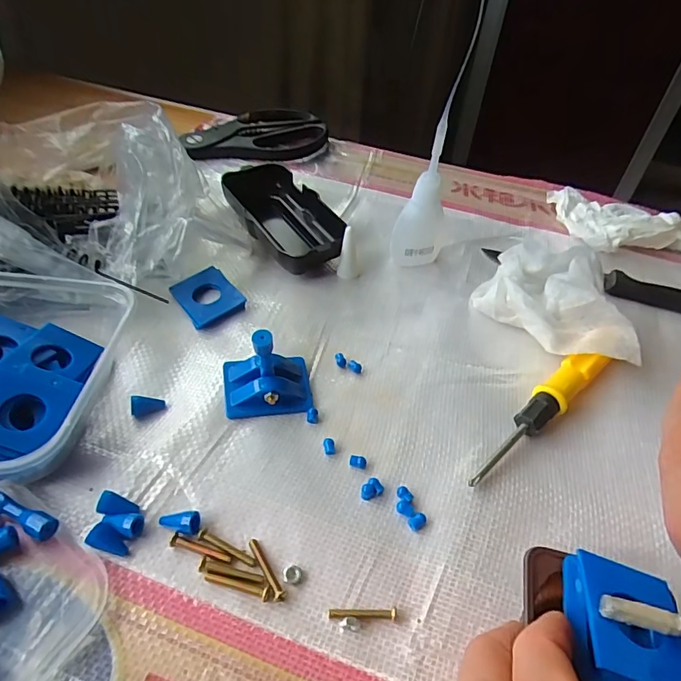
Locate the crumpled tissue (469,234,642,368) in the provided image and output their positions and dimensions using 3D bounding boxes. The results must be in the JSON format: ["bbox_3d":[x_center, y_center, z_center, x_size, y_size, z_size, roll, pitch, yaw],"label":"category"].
[{"bbox_3d":[0.127,-0.020,0.288,0.051,0.046,0.096,-23,53,-25],"label":"crumpled tissue"}]

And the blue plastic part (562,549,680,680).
[{"bbox_3d":[0.094,0.095,0.161,0.034,0.018,0.047,17,47,10],"label":"blue plastic part"}]

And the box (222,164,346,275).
[{"bbox_3d":[-0.042,-0.088,0.348,0.050,0.026,0.107,-22,53,-24],"label":"box"}]

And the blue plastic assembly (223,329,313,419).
[{"bbox_3d":[-0.037,0.012,0.244,0.043,0.043,0.032,-5,48,-10],"label":"blue plastic assembly"}]

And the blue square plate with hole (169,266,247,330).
[{"bbox_3d":[-0.081,-0.027,0.300,0.033,0.010,0.040,-25,54,-26],"label":"blue square plate with hole"}]

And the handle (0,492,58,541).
[{"bbox_3d":[-0.133,0.071,0.201,0.039,0.012,0.009,20,48,12],"label":"handle"}]

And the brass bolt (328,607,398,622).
[{"bbox_3d":[0.009,0.105,0.189,0.026,0.004,0.005,2,47,-5],"label":"brass bolt"}]

